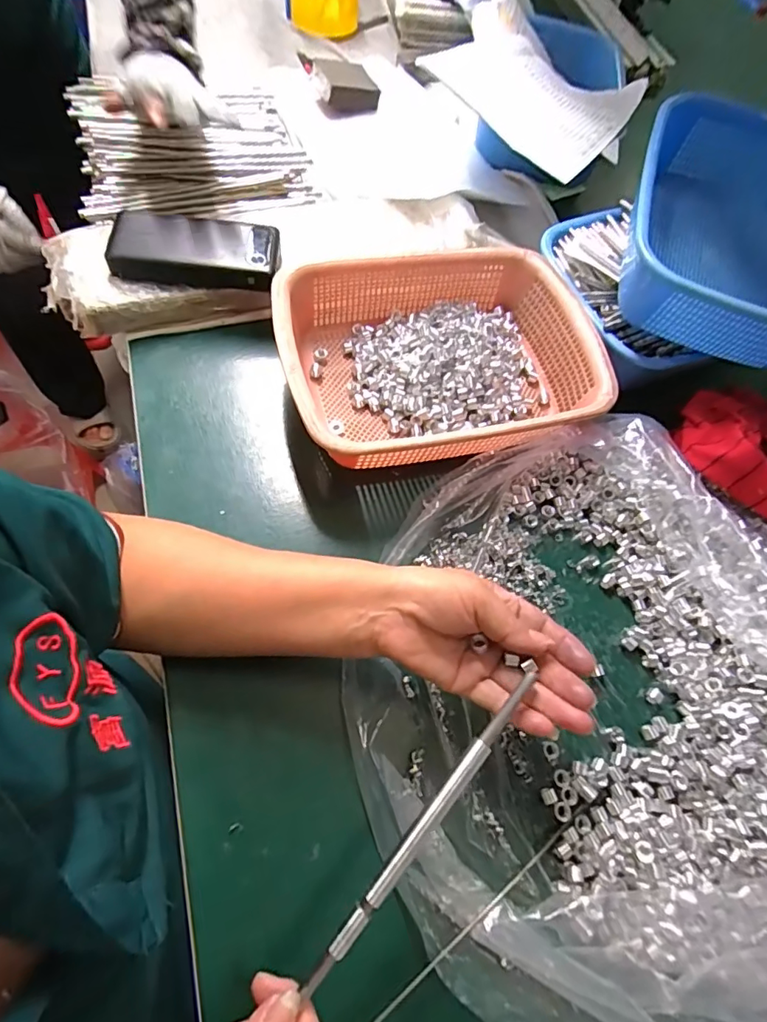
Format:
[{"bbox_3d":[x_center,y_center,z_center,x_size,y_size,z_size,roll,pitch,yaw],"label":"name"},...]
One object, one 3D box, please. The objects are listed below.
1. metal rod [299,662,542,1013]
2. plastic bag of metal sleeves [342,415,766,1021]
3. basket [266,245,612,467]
[{"bbox_3d":[0.028,0.181,0.293,0.011,0.012,0.205,39,76,14],"label":"metal rod"},{"bbox_3d":[0.212,0.135,0.345,0.462,0.107,0.447,36,67,8],"label":"plastic bag of metal sleeves"},{"bbox_3d":[0.053,-0.146,0.478,0.294,0.071,0.213,-11,68,-12],"label":"basket"}]

